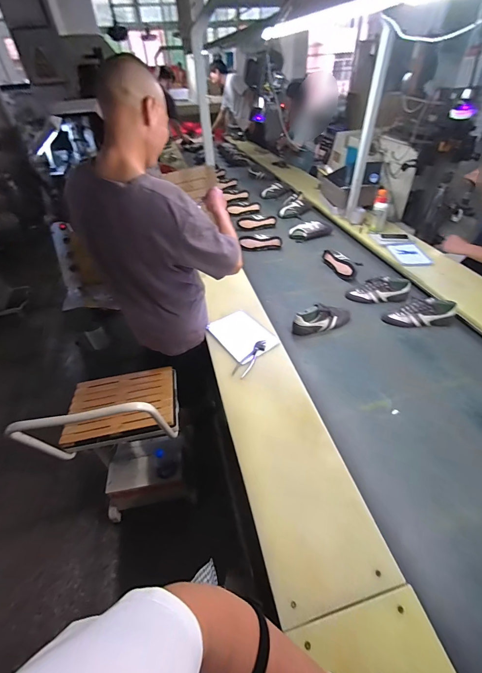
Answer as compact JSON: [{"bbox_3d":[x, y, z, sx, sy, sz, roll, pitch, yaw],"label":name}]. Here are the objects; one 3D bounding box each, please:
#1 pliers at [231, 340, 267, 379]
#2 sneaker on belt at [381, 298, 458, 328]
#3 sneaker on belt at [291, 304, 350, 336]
[{"bbox_3d":[0.033,0.078,1.078,0.053,0.024,0.194,22,48,25],"label":"pliers"},{"bbox_3d":[0.753,-0.104,1.247,0.267,0.097,0.092,-1,43,1],"label":"sneaker on belt"},{"bbox_3d":[0.350,-0.078,1.256,0.260,0.113,0.089,-20,45,-18],"label":"sneaker on belt"}]

